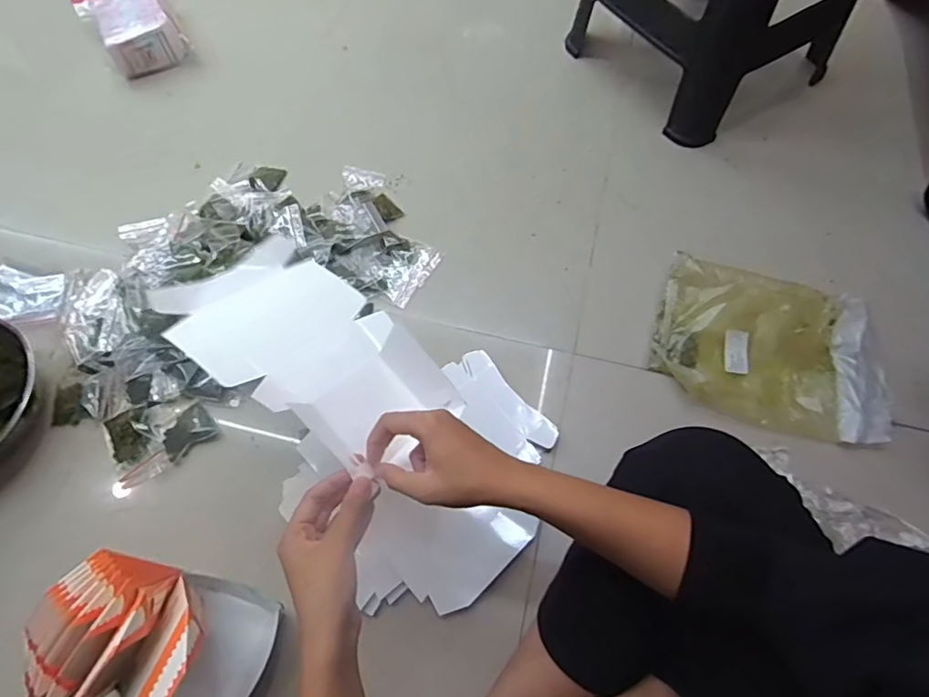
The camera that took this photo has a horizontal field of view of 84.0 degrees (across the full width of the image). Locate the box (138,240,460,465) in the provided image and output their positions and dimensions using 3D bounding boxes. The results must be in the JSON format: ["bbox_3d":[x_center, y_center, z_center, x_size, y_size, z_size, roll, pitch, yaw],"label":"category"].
[{"bbox_3d":[-0.151,-0.005,0.510,0.278,0.061,0.159,36,70,17],"label":"box"}]

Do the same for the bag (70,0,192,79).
[{"bbox_3d":[-0.643,-0.651,1.016,0.182,0.079,0.221,-32,68,-13],"label":"bag"}]

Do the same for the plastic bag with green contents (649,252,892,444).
[{"bbox_3d":[0.415,-0.006,0.690,0.292,0.035,0.216,13,65,7],"label":"plastic bag with green contents"}]

